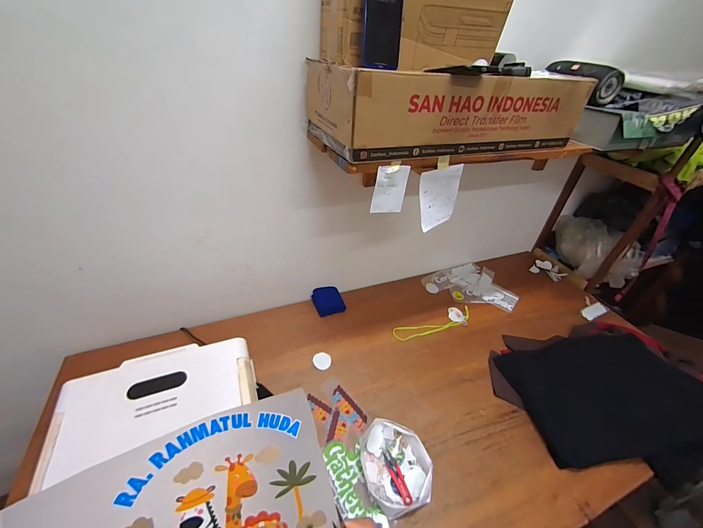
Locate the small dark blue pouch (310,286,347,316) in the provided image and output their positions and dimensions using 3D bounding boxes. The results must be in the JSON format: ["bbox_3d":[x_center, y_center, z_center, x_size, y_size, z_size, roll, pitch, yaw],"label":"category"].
[{"bbox_3d":[-0.092,0.145,1.181,0.111,0.017,0.117,-10,57,-21],"label":"small dark blue pouch"}]

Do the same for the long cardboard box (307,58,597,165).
[{"bbox_3d":[0.230,-0.390,0.732,0.615,0.148,0.275,-11,40,-20],"label":"long cardboard box"}]

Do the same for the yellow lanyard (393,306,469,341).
[{"bbox_3d":[0.323,0.226,1.149,0.352,0.006,0.088,-11,42,-20],"label":"yellow lanyard"}]

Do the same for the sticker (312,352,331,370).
[{"bbox_3d":[-0.097,0.318,0.985,0.057,0.005,0.064,9,39,4],"label":"sticker"}]

